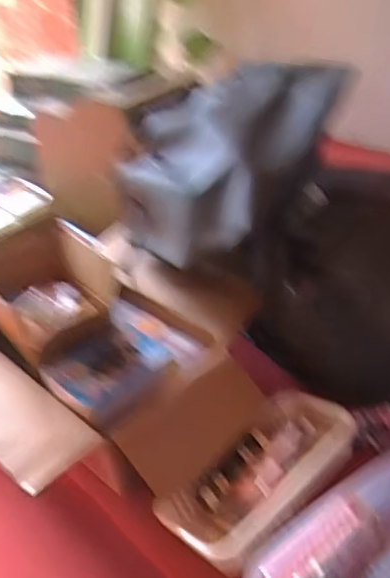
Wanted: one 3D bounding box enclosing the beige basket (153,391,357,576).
[{"bbox_3d":[0.088,0.229,0.721,0.274,0.071,0.130,-32,44,-33],"label":"beige basket"}]

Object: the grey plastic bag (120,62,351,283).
[{"bbox_3d":[0.035,-0.202,0.888,0.294,0.184,0.355,15,40,26],"label":"grey plastic bag"}]

